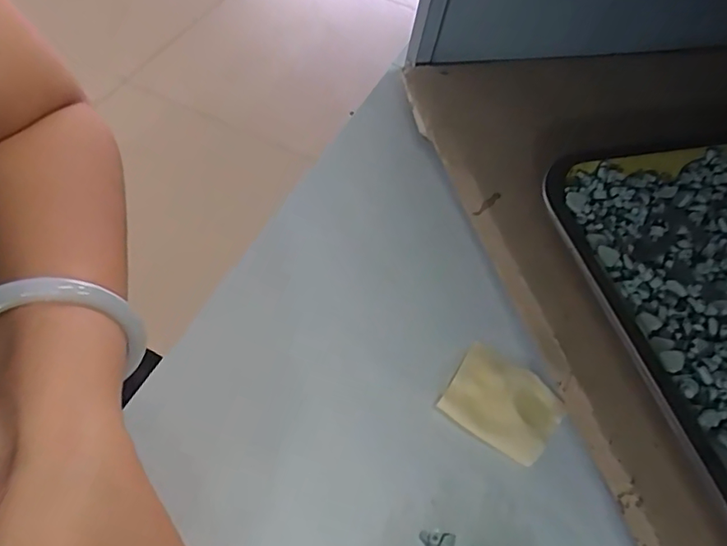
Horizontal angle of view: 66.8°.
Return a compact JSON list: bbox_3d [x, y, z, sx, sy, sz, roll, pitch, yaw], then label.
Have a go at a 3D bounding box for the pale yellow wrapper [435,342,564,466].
[{"bbox_3d":[0.068,0.065,0.272,0.053,0.007,0.043,28,58,16],"label":"pale yellow wrapper"}]

